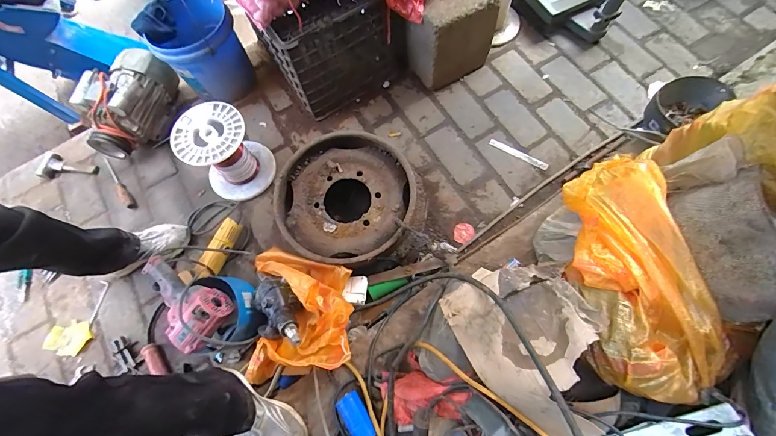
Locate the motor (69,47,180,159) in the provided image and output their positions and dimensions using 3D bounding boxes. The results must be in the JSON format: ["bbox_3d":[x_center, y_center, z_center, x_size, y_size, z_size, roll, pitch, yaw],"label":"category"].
[{"bbox_3d":[-0.899,-0.399,1.211,0.200,0.197,0.369,10,70,6],"label":"motor"}]

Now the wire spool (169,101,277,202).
[{"bbox_3d":[-0.499,-0.197,1.107,0.202,0.242,0.202,-1,70,2],"label":"wire spool"}]

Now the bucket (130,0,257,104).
[{"bbox_3d":[-0.635,-0.580,1.217,0.269,0.249,0.267,-42,74,-12],"label":"bucket"}]

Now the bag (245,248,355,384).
[{"bbox_3d":[-0.233,0.225,0.898,0.286,0.152,0.342,-5,70,0],"label":"bag"}]

